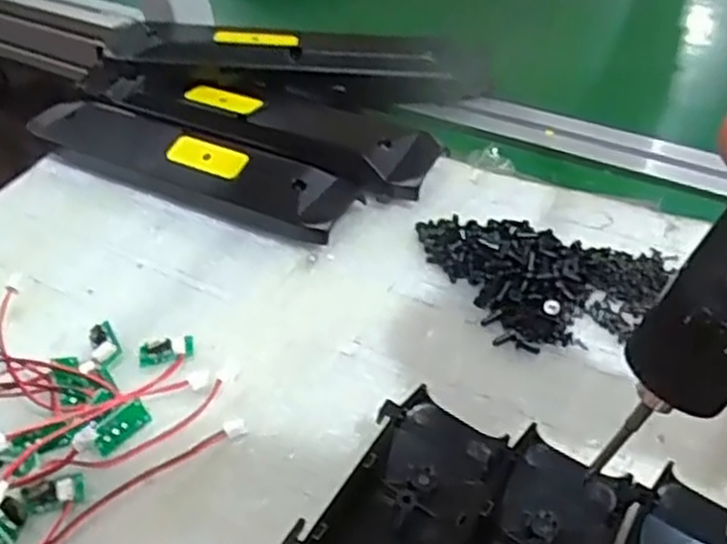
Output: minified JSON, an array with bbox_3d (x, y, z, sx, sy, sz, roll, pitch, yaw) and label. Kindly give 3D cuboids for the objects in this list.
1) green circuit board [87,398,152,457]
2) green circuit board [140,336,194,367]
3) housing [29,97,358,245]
[{"bbox_3d":[-0.118,0.075,0.367,0.031,0.004,0.014,-40,95,-29],"label":"green circuit board"},{"bbox_3d":[-0.106,0.042,0.405,0.029,0.009,0.014,-11,43,-4],"label":"green circuit board"},{"bbox_3d":[-0.128,-0.074,0.516,0.260,0.032,0.050,19,50,26],"label":"housing"}]

